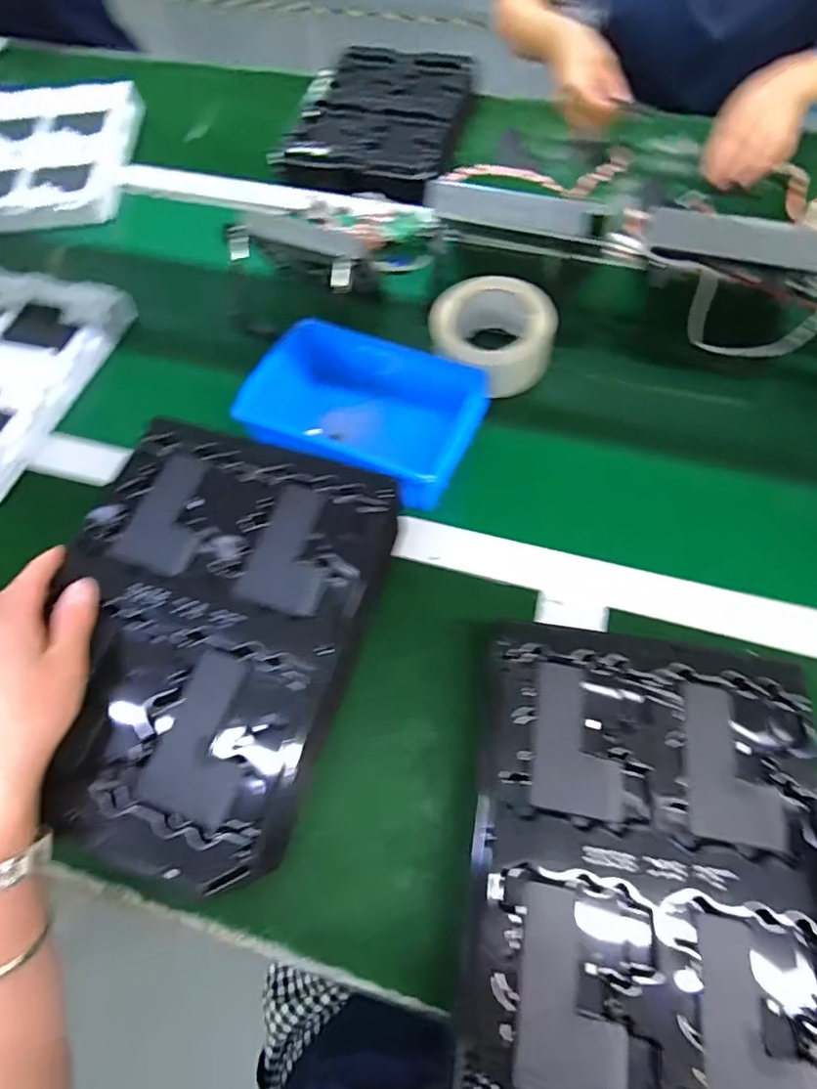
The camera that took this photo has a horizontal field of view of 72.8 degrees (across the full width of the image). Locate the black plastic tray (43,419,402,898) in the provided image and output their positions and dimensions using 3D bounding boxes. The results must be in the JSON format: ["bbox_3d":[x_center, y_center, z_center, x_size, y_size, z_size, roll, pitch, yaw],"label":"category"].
[{"bbox_3d":[-0.145,0.054,0.384,0.218,0.028,0.287,16,64,9],"label":"black plastic tray"}]

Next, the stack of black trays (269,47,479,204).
[{"bbox_3d":[-0.040,-0.596,0.765,0.221,0.036,0.304,14,64,9],"label":"stack of black trays"}]

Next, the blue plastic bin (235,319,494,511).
[{"bbox_3d":[-0.036,-0.128,0.520,0.201,0.055,0.148,21,65,12],"label":"blue plastic bin"}]

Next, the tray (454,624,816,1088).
[{"bbox_3d":[0.147,0.189,0.334,0.212,0.024,0.278,8,63,5],"label":"tray"}]

